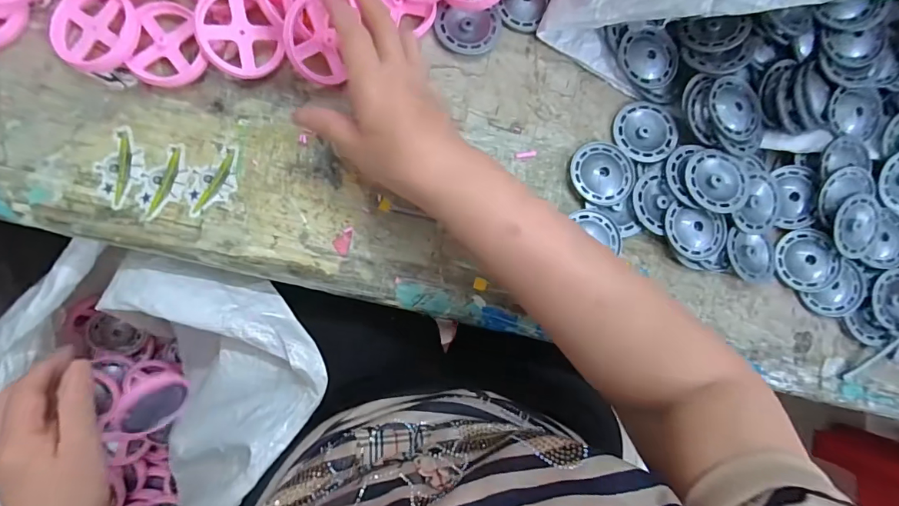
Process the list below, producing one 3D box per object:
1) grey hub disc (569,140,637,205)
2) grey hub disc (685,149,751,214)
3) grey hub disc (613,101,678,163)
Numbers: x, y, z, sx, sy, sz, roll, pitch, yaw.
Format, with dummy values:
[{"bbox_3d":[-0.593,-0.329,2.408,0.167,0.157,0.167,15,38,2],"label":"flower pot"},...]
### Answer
[{"bbox_3d":[0.135,-0.070,0.393,0.055,0.015,0.054,1,84,-9],"label":"grey hub disc"},{"bbox_3d":[0.233,-0.062,0.389,0.056,0.011,0.056,1,78,-3],"label":"grey hub disc"},{"bbox_3d":[0.176,-0.109,0.406,0.056,0.012,0.056,-25,82,-4],"label":"grey hub disc"}]

